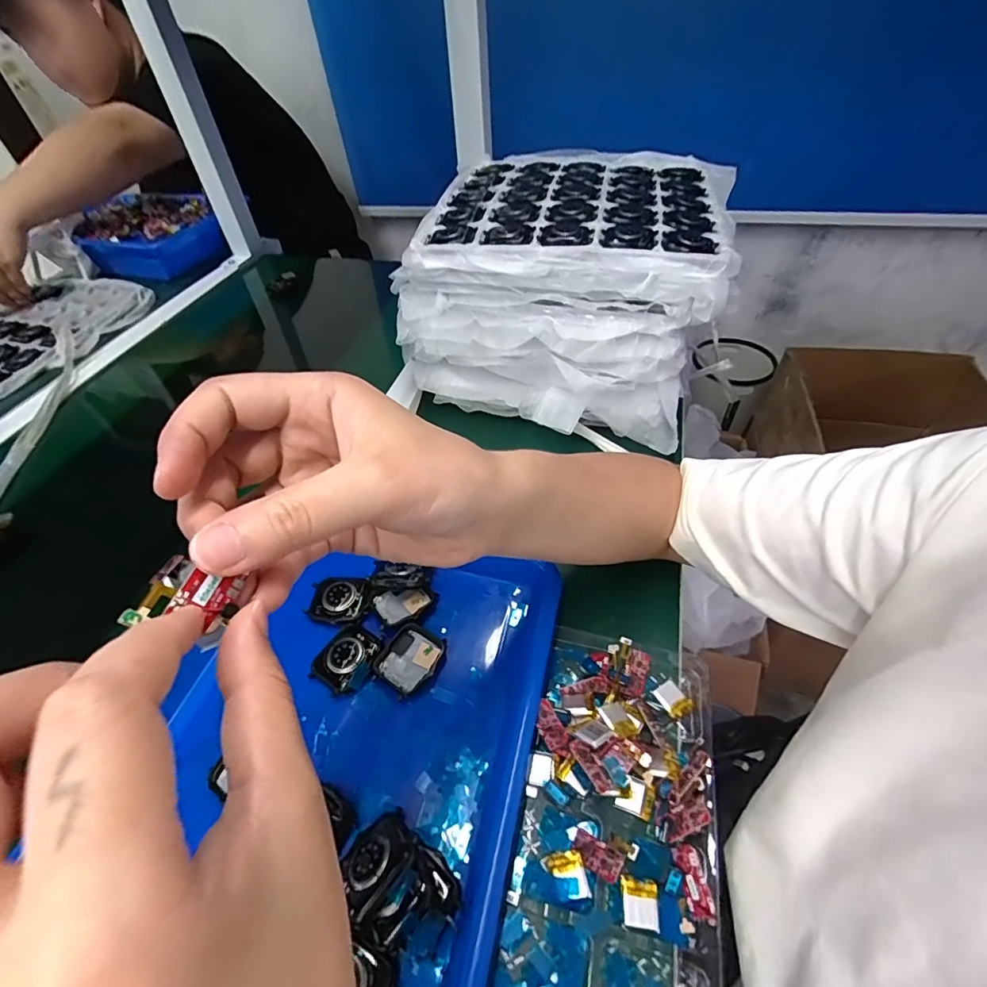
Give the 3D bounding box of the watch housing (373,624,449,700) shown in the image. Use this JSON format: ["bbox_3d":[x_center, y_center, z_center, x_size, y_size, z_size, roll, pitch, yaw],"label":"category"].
[{"bbox_3d":[-0.056,0.112,0.328,0.038,0.008,0.045,20,53,21],"label":"watch housing"}]

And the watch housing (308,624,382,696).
[{"bbox_3d":[-0.100,0.112,0.327,0.038,0.009,0.042,26,55,25],"label":"watch housing"}]

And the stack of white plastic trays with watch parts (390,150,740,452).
[{"bbox_3d":[0.085,-0.221,0.509,0.292,0.153,0.289,16,52,18],"label":"stack of white plastic trays with watch parts"}]

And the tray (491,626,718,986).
[{"bbox_3d":[0.064,0.203,0.256,0.107,0.032,0.265,9,50,13],"label":"tray"}]

